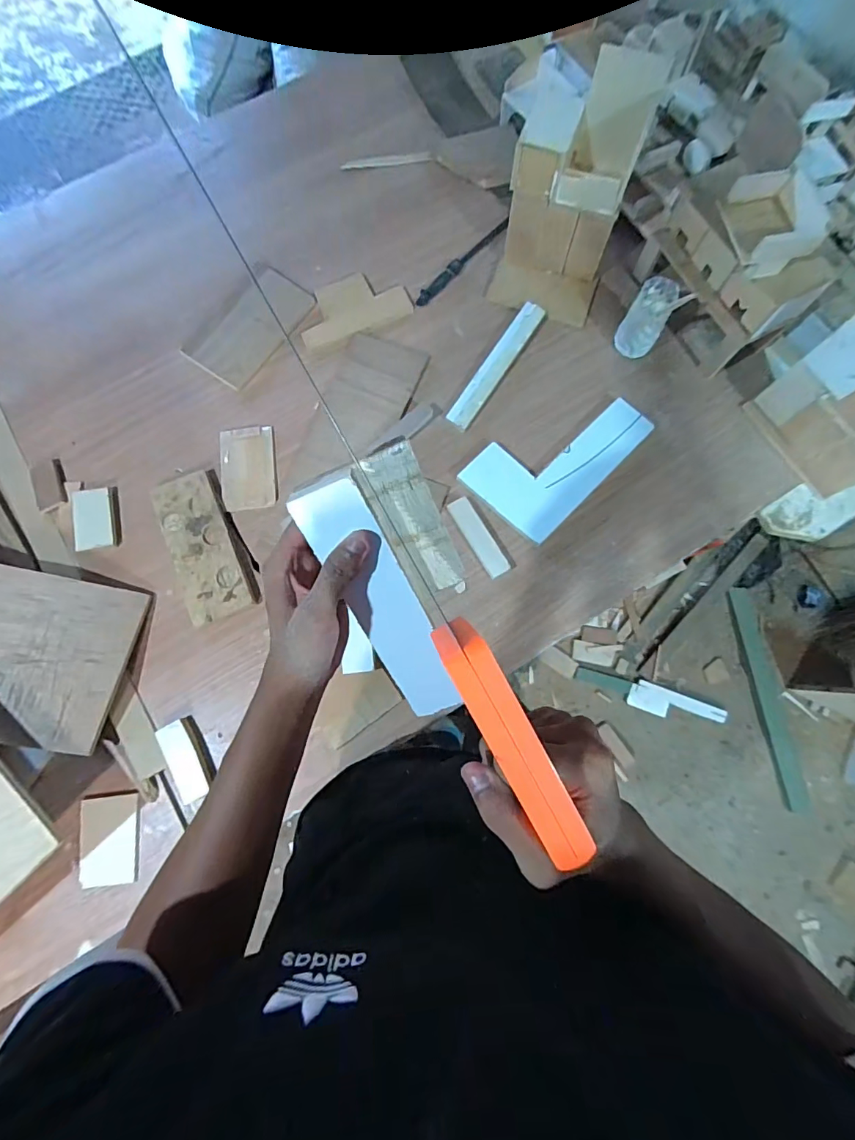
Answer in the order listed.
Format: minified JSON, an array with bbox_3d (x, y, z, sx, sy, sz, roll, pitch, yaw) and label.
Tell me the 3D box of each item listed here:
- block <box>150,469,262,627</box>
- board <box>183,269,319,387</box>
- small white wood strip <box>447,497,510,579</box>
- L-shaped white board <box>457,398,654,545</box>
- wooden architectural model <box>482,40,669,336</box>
[{"bbox_3d":[-0.348,-0.042,0.744,0.107,0.019,0.235,-22,79,-5],"label":"block"},{"bbox_3d":[-0.307,-0.428,0.830,0.121,0.006,0.218,38,80,7],"label":"board"},{"bbox_3d":[0.081,-0.053,0.750,0.034,0.010,0.137,-30,80,-6],"label":"small white wood strip"},{"bbox_3d":[0.212,-0.191,0.771,0.167,0.017,0.285,44,81,8],"label":"L-shaped white board"},{"bbox_3d":[0.217,-0.566,0.731,0.180,0.252,0.198,18,79,3],"label":"wooden architectural model"}]

